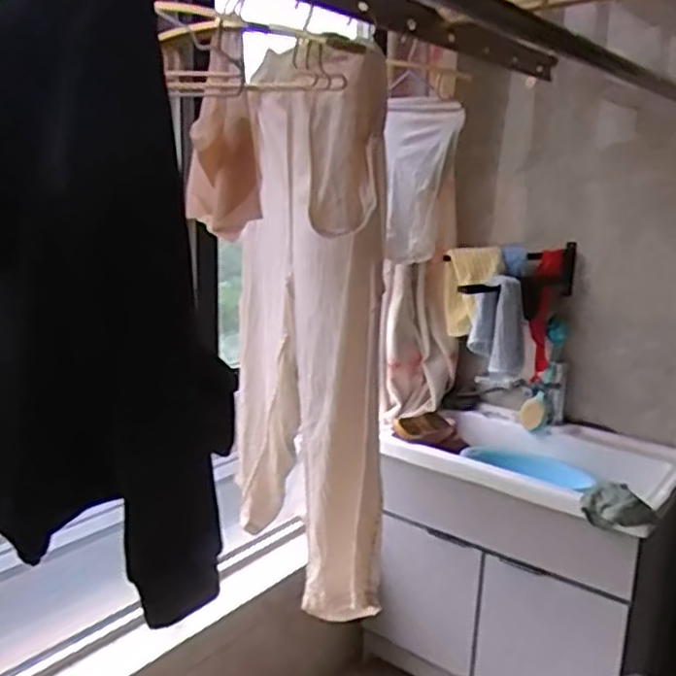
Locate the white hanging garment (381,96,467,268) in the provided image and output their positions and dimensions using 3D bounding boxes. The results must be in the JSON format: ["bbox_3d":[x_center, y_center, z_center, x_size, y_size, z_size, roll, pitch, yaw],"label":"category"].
[{"bbox_3d":[0.155,-0.308,1.399,0.119,0.307,0.198,1,13,-1],"label":"white hanging garment"}]

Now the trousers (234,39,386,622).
[{"bbox_3d":[-0.066,-0.029,1.241,0.121,0.843,0.529,-3,14,-19],"label":"trousers"}]

